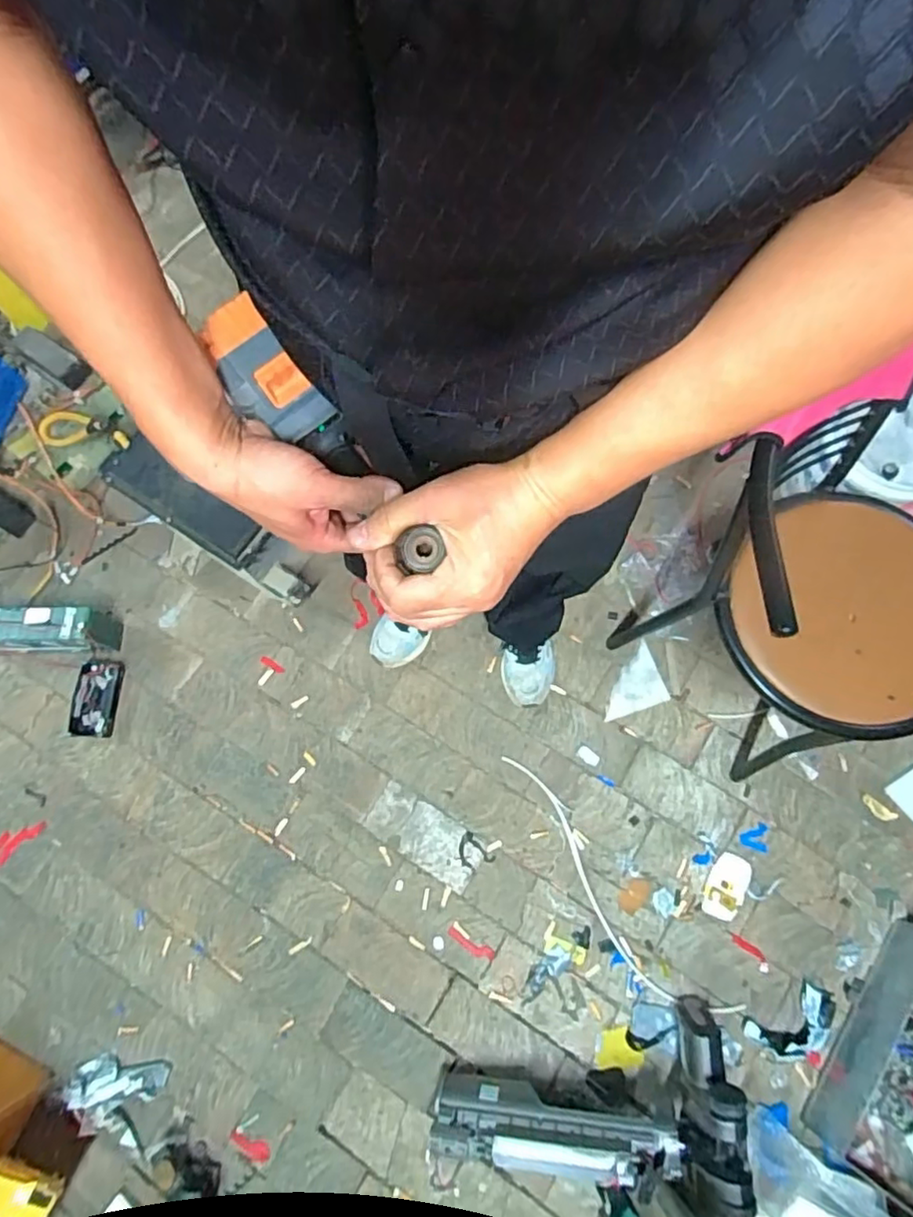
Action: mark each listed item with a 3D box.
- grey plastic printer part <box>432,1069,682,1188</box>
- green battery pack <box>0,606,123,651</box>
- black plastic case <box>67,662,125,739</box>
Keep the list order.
[{"bbox_3d":[0.144,0.822,0.991,0.384,0.103,0.082,-3,77,18],"label":"grey plastic printer part"},{"bbox_3d":[-0.898,0.044,1.273,0.366,0.120,0.093,-1,73,1],"label":"green battery pack"},{"bbox_3d":[-0.736,0.185,1.281,0.084,0.029,0.156,3,74,2],"label":"black plastic case"}]

